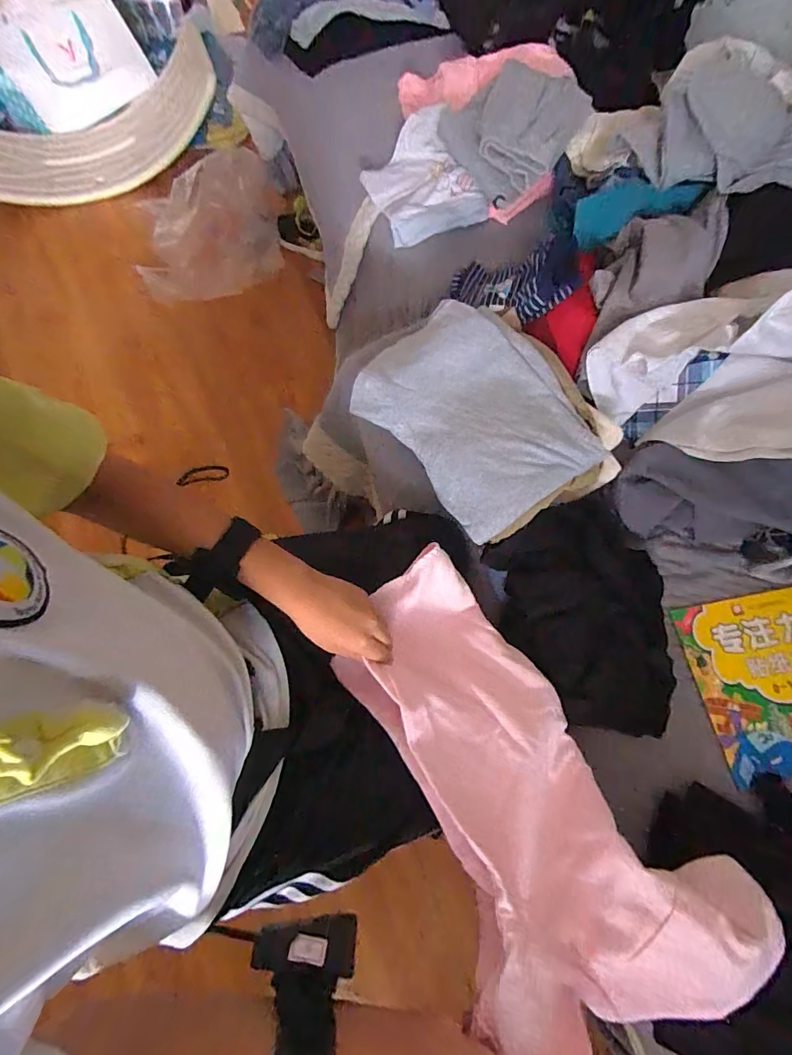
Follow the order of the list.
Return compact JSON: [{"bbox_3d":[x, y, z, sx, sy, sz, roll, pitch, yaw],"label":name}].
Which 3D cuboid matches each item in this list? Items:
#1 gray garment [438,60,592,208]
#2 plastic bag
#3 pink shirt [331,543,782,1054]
[{"bbox_3d":[0.183,-0.627,0.707,0.184,0.081,0.219,40,75,12],"label":"gray garment"},{"bbox_3d":[-0.488,-0.761,1.145,0.364,0.196,0.305,-2,71,-2],"label":"plastic bag"},{"bbox_3d":[0.108,0.218,0.403,0.216,0.079,0.410,-28,70,-10],"label":"pink shirt"}]

